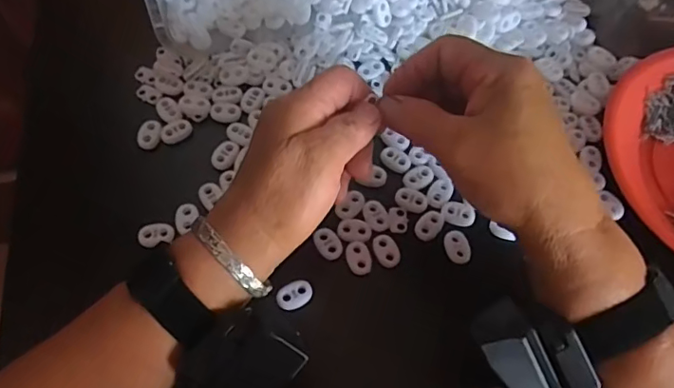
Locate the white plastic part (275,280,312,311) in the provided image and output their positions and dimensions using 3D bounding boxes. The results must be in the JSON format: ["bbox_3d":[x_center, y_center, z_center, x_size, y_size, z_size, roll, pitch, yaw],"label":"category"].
[{"bbox_3d":[-0.026,0.062,0.331,0.023,0.005,0.015,-25,67,-16],"label":"white plastic part"}]

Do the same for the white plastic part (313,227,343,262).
[{"bbox_3d":[-0.006,0.032,0.347,0.016,0.005,0.021,-23,66,-15],"label":"white plastic part"}]

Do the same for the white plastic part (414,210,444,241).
[{"bbox_3d":[0.061,0.020,0.355,0.015,0.004,0.023,36,66,14],"label":"white plastic part"}]

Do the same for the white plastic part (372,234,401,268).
[{"bbox_3d":[0.032,0.036,0.346,0.015,0.004,0.023,-19,65,-13],"label":"white plastic part"}]

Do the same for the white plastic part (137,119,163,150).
[{"bbox_3d":[-0.132,-0.042,0.378,0.016,0.007,0.021,14,62,4],"label":"white plastic part"}]

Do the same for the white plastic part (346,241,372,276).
[{"bbox_3d":[0.014,0.041,0.344,0.015,0.004,0.021,-5,63,-7],"label":"white plastic part"}]

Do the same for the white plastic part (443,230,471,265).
[{"bbox_3d":[0.079,0.034,0.350,0.016,0.004,0.022,-12,64,-10],"label":"white plastic part"}]

